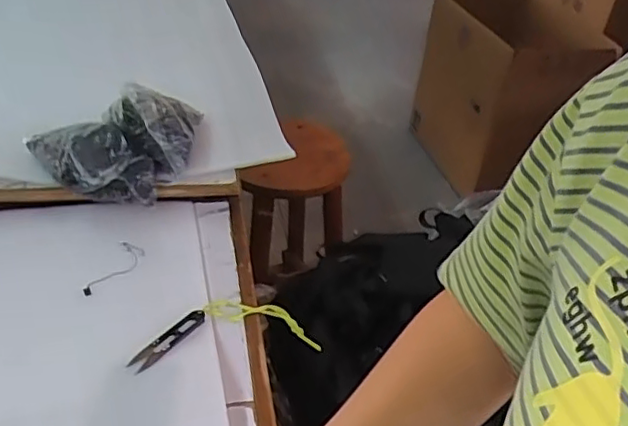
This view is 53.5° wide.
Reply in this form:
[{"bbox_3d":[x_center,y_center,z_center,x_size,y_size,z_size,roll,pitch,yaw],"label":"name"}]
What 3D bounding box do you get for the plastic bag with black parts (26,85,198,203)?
[{"bbox_3d":[-0.247,-0.088,0.801,0.223,0.105,0.134,-7,39,-19],"label":"plastic bag with black parts"}]

